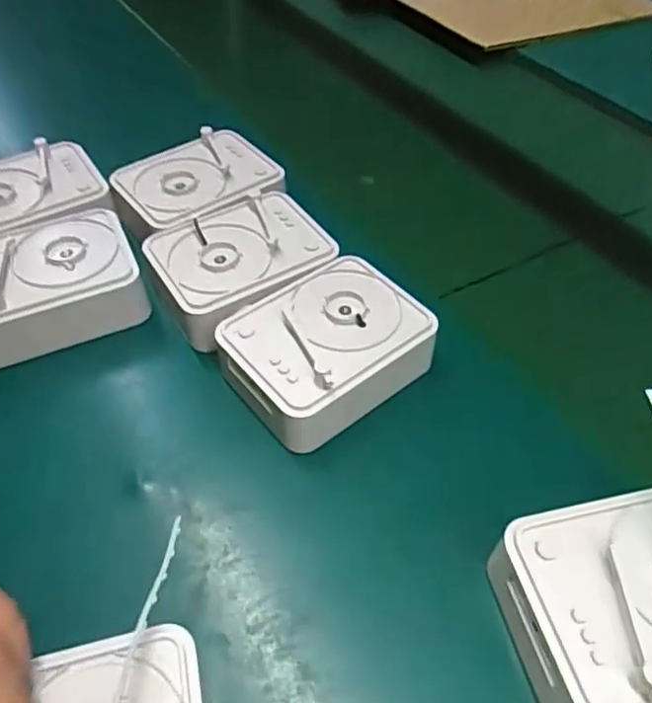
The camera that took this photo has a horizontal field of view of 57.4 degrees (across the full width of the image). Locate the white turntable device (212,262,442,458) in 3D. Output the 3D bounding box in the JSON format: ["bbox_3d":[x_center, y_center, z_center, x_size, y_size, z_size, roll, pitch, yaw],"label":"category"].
[{"bbox_3d":[0.001,-0.002,0.399,0.128,0.044,0.101,-29,55,-26],"label":"white turntable device"}]

